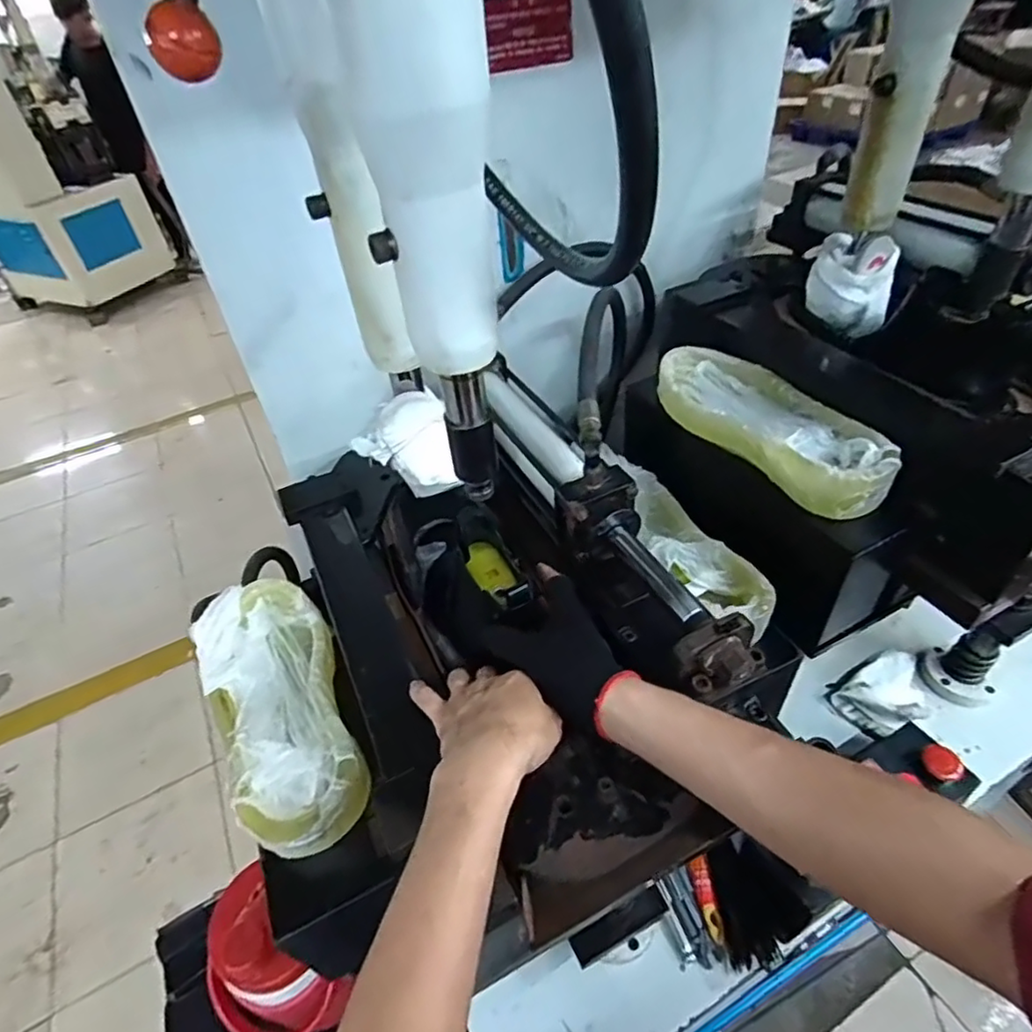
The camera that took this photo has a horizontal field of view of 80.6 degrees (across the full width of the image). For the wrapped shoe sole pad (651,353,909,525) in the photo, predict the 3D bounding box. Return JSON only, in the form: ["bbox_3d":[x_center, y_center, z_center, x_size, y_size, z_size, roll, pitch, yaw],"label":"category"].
[{"bbox_3d":[0.269,-0.108,0.663,0.114,0.043,0.299,-22,46,-16],"label":"wrapped shoe sole pad"}]

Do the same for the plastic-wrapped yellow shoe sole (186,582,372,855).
[{"bbox_3d":[-0.220,0.166,0.563,0.112,0.040,0.288,-27,47,-20],"label":"plastic-wrapped yellow shoe sole"}]

